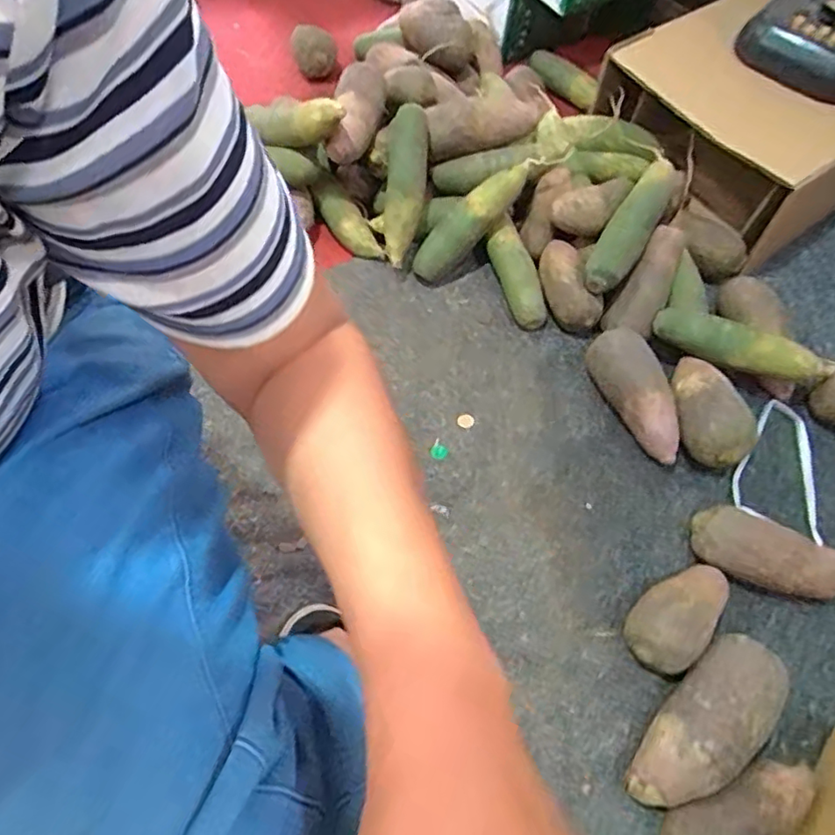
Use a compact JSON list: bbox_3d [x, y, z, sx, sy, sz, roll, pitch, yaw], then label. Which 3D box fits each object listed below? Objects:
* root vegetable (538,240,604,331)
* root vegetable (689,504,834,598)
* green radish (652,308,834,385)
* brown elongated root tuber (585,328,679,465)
[{"bbox_3d":[0.201,-0.182,0.792,0.054,0.064,0.125,-15,75,-10],"label":"root vegetable"},{"bbox_3d":[0.385,0.151,0.641,0.174,0.053,0.064,21,62,8],"label":"root vegetable"},{"bbox_3d":[0.405,-0.086,0.739,0.212,0.060,0.043,23,62,9],"label":"green radish"},{"bbox_3d":[0.274,-0.029,0.731,0.059,0.063,0.176,-22,79,-13],"label":"brown elongated root tuber"}]

